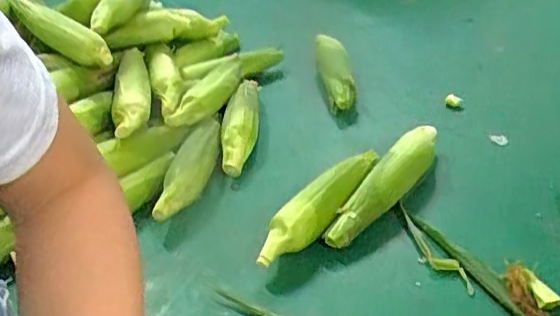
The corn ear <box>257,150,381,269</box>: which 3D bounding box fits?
[{"bbox_3d":[0.054,0.058,0.758,0.058,0.055,0.231,25,45,36],"label":"corn ear"}]

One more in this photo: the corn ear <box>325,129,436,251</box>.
[{"bbox_3d":[0.147,0.035,0.782,0.063,0.056,0.254,21,43,33],"label":"corn ear"}]

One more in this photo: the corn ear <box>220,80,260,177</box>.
[{"bbox_3d":[-0.063,-0.066,0.962,0.056,0.046,0.253,-4,35,4],"label":"corn ear"}]

